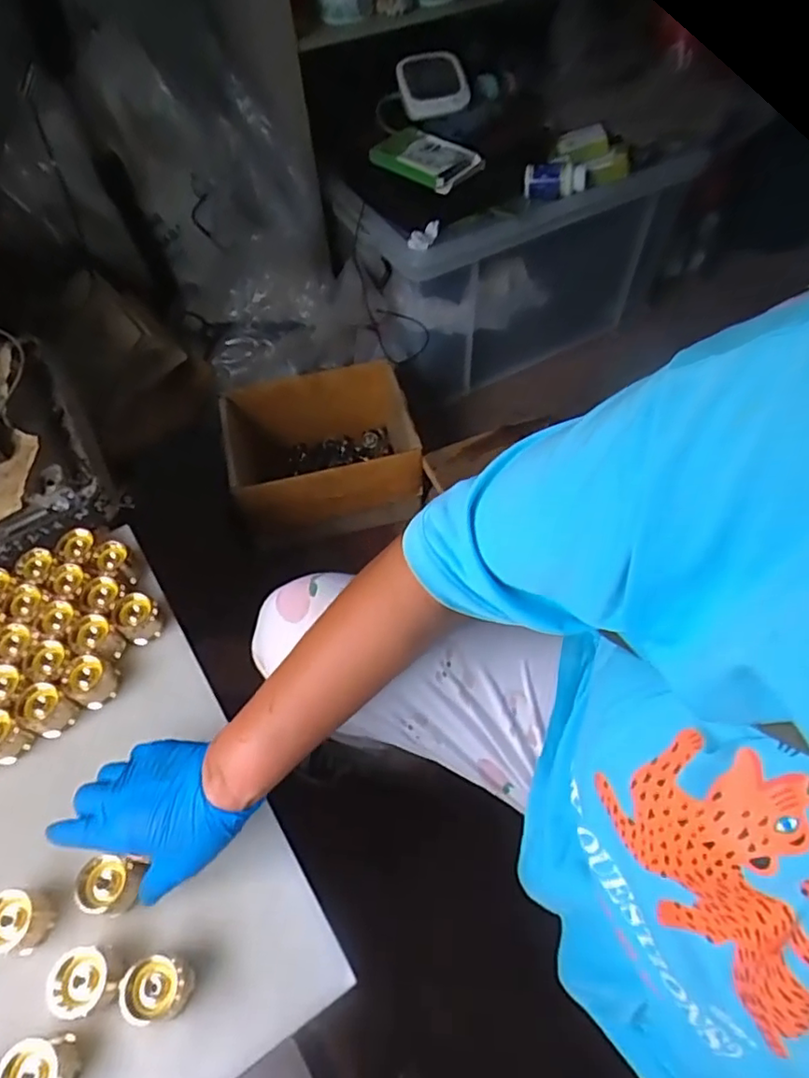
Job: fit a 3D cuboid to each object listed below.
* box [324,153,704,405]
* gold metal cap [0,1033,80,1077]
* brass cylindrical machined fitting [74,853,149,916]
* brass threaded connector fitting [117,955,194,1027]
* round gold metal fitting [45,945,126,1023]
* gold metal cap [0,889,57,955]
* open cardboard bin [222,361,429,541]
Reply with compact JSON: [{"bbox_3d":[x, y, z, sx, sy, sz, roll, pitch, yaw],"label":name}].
[{"bbox_3d":[0.190,-0.512,1.146,0.541,0.349,0.261,-24,60,-12],"label":"box"},{"bbox_3d":[-0.249,0.362,0.410,0.038,0.045,0.040,-1,58,2],"label":"gold metal cap"},{"bbox_3d":[-0.230,0.270,0.474,0.039,0.029,0.038,-1,58,2],"label":"brass cylindrical machined fitting"},{"bbox_3d":[-0.176,0.319,0.432,0.039,0.038,0.037,-1,58,2],"label":"brass threaded connector fitting"},{"bbox_3d":[-0.229,0.317,0.438,0.043,0.031,0.040,-1,58,2],"label":"round gold metal fitting"},{"bbox_3d":[-0.294,0.288,0.458,0.038,0.039,0.040,-1,58,2],"label":"gold metal cap"},{"bbox_3d":[-0.143,-0.140,1.090,0.319,0.208,0.233,-9,58,-4],"label":"open cardboard bin"}]

